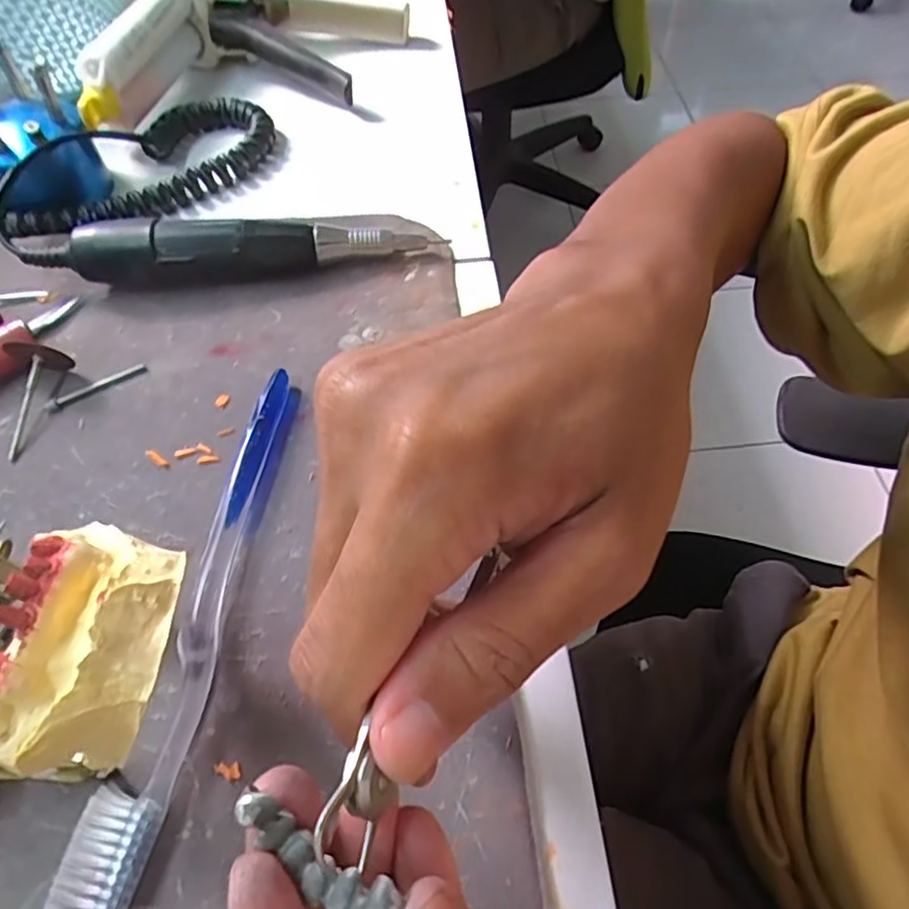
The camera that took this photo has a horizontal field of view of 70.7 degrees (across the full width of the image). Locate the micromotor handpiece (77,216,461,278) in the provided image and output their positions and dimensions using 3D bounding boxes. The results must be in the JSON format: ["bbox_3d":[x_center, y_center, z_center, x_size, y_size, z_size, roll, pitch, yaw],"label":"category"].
[{"bbox_3d":[-0.090,-0.094,0.294,0.159,0.028,0.021,-5,57,-2],"label":"micromotor handpiece"}]

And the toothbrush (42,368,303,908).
[{"bbox_3d":[-0.081,0.048,0.212,0.018,0.012,0.187,7,58,6],"label":"toothbrush"}]

